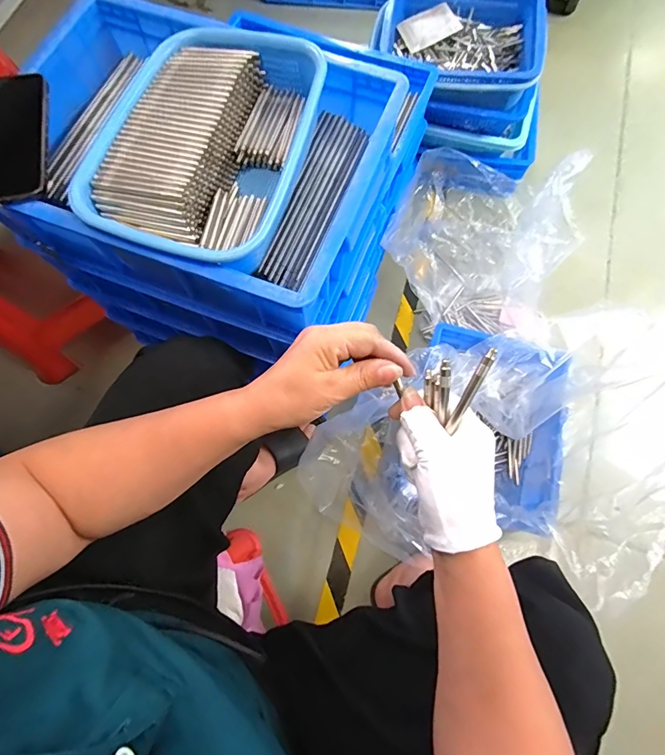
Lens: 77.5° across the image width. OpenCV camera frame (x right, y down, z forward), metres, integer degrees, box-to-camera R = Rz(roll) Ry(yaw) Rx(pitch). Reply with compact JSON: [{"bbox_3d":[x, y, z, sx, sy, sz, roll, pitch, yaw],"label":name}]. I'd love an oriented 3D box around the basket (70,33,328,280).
[{"bbox_3d":[-0.134,-0.249,0.454,0.207,0.074,0.293,19,74,6],"label":"basket"}]

